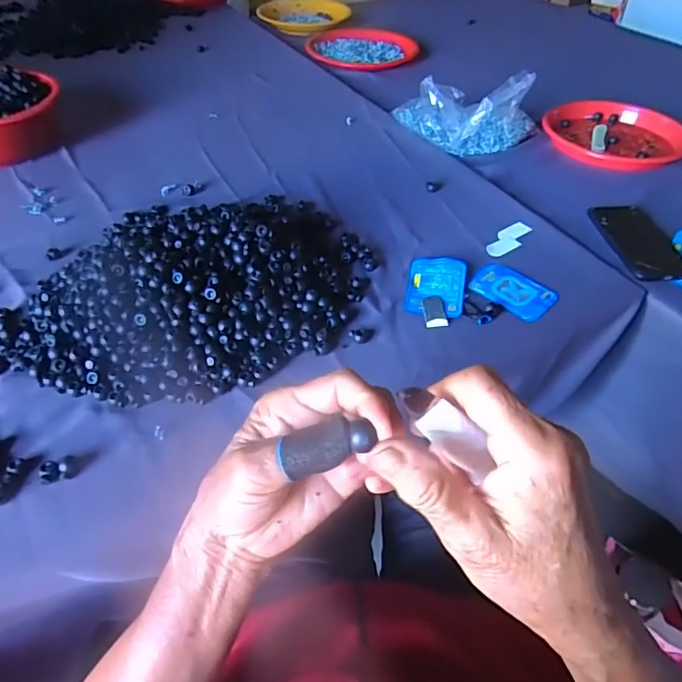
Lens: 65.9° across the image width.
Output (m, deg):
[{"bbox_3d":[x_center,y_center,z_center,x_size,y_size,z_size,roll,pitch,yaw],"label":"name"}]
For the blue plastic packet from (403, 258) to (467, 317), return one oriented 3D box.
[{"bbox_3d":[0.114,-0.067,0.623,0.067,0.013,0.099,10,47,8],"label":"blue plastic packet"}]

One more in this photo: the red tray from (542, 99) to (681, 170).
[{"bbox_3d":[0.456,-0.363,0.901,0.182,0.035,0.218,-19,50,-19],"label":"red tray"}]

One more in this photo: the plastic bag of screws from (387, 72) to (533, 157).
[{"bbox_3d":[0.203,-0.396,0.881,0.242,0.101,0.152,16,48,13],"label":"plastic bag of screws"}]

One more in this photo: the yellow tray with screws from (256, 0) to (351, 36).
[{"bbox_3d":[-0.112,-0.867,1.385,0.221,0.029,0.209,35,55,27],"label":"yellow tray with screws"}]

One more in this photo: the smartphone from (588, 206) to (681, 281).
[{"bbox_3d":[0.392,-0.132,0.693,0.081,0.007,0.158,-2,47,-4],"label":"smartphone"}]

